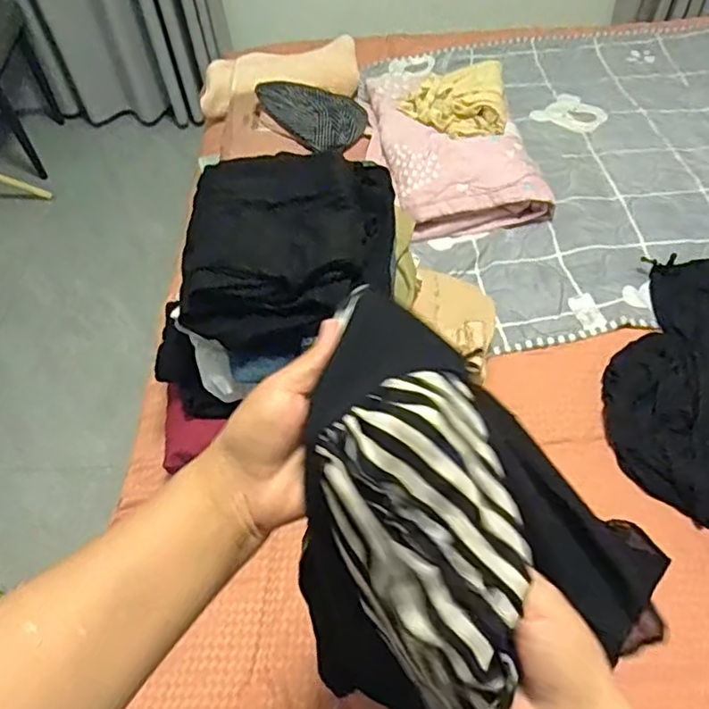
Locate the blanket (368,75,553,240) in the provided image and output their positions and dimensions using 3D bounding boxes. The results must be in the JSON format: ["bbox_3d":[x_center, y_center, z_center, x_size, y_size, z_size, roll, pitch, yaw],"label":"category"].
[{"bbox_3d":[0.179,-0.428,1.306,0.313,0.114,0.450,-14,54,-7],"label":"blanket"}]

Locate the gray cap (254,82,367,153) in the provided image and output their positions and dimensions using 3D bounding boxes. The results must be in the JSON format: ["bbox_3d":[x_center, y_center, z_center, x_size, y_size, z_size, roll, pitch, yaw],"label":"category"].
[{"bbox_3d":[-0.093,-0.494,1.251,0.220,0.067,0.166,24,59,20],"label":"gray cap"}]

